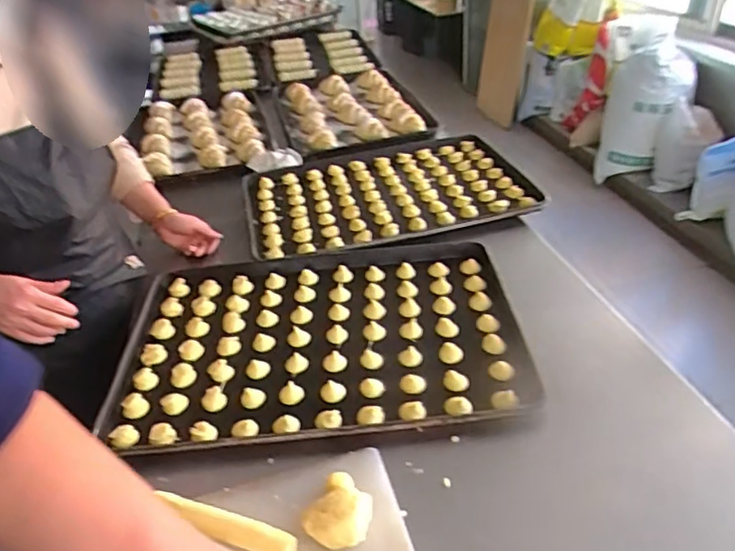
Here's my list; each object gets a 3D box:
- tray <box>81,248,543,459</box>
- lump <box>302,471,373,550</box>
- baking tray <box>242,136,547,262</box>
[{"bbox_3d":[-0.082,0.099,0.884,0.601,0.030,0.391,-5,35,1],"label":"tray"},{"bbox_3d":[-0.028,0.255,0.620,0.072,0.036,0.075,-4,35,3],"label":"lump"},{"bbox_3d":[0.033,-0.181,1.257,0.585,0.029,0.423,-11,35,-7],"label":"baking tray"}]

